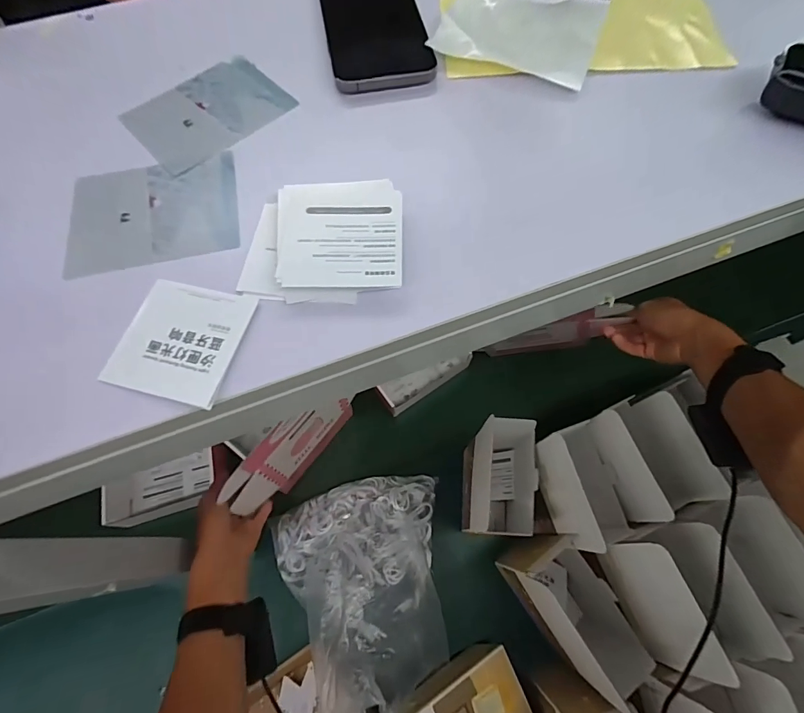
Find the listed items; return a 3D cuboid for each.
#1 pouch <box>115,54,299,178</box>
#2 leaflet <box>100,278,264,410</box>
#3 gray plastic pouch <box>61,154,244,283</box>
[{"bbox_3d":[-0.144,-0.183,0.307,0.084,0.005,0.106,42,74,17],"label":"pouch"},{"bbox_3d":[-0.124,-0.010,0.232,0.065,0.005,0.067,13,68,7],"label":"leaflet"},{"bbox_3d":[-0.161,-0.094,0.269,0.106,0.004,0.079,-13,69,-4],"label":"gray plastic pouch"}]

